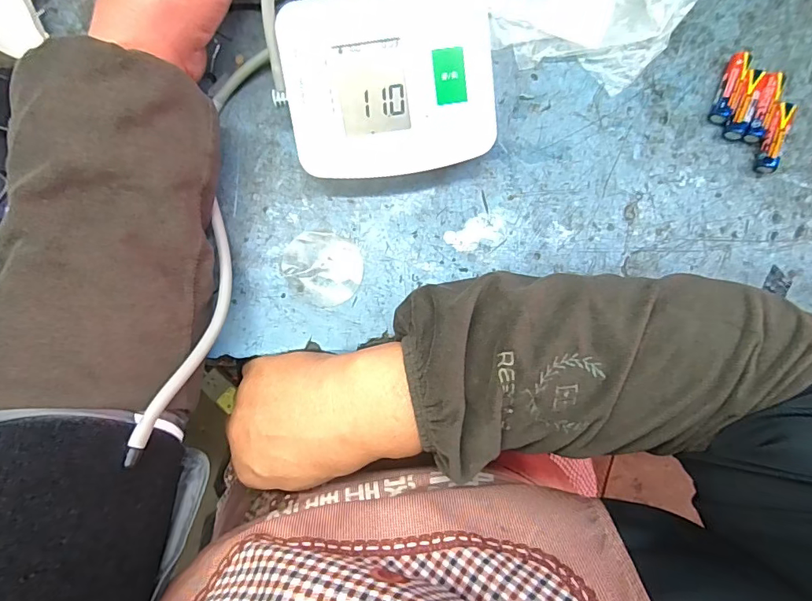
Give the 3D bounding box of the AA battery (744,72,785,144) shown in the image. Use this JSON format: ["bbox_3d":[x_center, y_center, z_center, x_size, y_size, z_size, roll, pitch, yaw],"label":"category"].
[{"bbox_3d":[0.252,-0.137,0.330,0.014,0.014,0.048,21,86,1],"label":"AA battery"}]

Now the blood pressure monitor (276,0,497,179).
[{"bbox_3d":[-0.010,-0.137,0.309,0.129,0.057,0.103,-8,87,-1],"label":"blood pressure monitor"}]

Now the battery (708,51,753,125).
[{"bbox_3d":[0.230,-0.152,0.330,0.011,0.015,0.052,20,86,0],"label":"battery"}]

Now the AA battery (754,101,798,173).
[{"bbox_3d":[0.260,-0.115,0.330,0.015,0.015,0.047,15,86,0],"label":"AA battery"}]

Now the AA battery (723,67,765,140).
[{"bbox_3d":[0.239,-0.139,0.330,0.014,0.013,0.048,15,86,0],"label":"AA battery"}]

